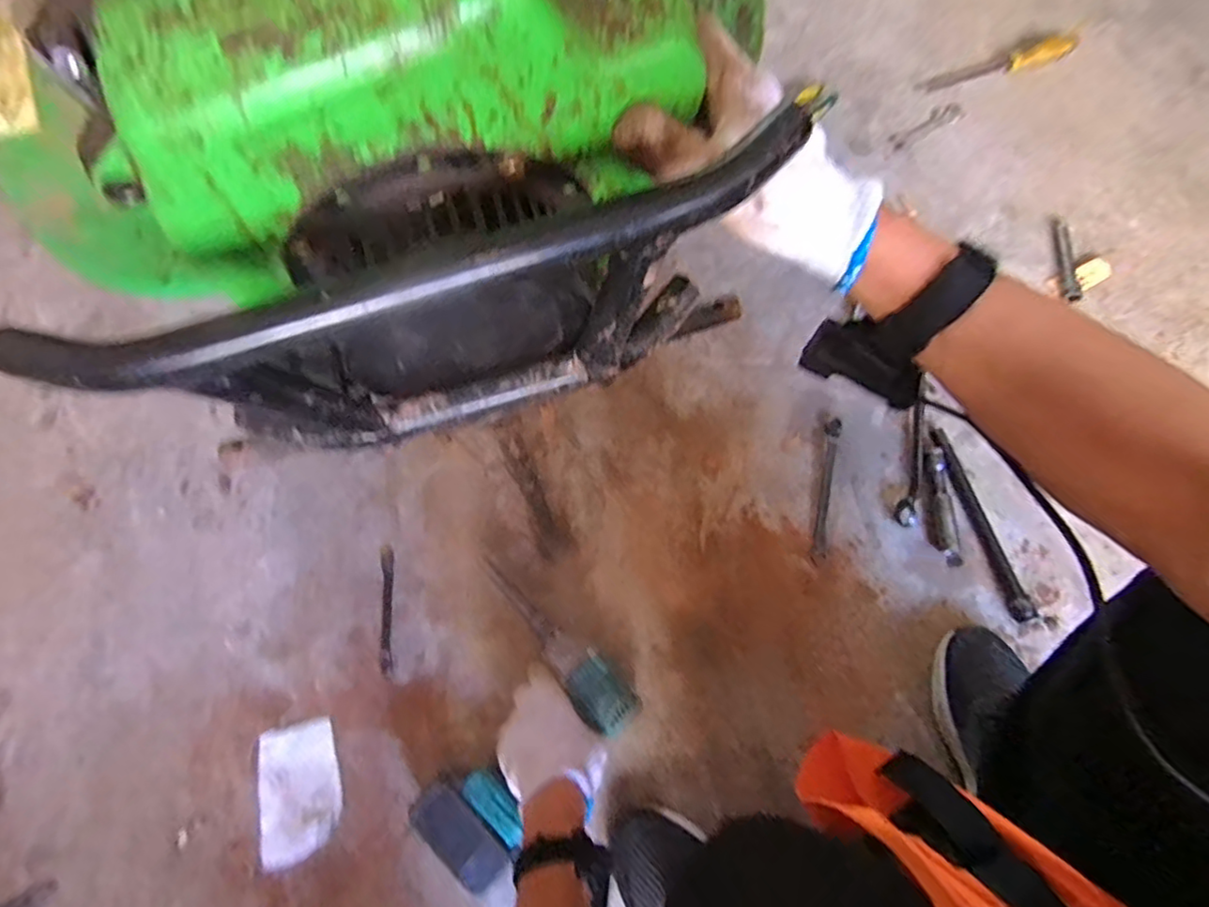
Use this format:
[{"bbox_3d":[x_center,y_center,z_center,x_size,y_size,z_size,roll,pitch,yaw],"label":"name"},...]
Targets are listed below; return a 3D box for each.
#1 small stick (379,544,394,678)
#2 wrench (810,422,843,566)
[{"bbox_3d":[-0.264,0.187,0.732,0.016,0.011,0.154,-8,71,-1],"label":"small stick"},{"bbox_3d":[0.290,0.046,0.792,0.020,0.010,0.198,12,72,6],"label":"wrench"}]

